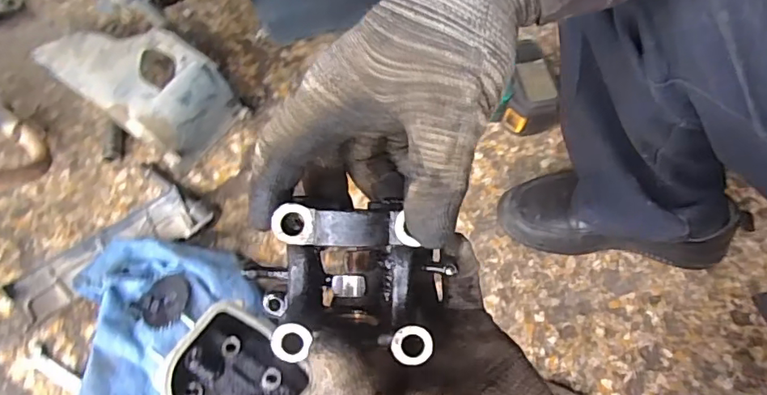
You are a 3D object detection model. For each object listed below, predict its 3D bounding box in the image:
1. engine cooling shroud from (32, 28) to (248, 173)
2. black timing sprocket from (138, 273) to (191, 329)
[{"bbox_3d":[-0.312,-0.146,0.681,0.233,0.098,0.120,33,67,14],"label":"engine cooling shroud"},{"bbox_3d":[-0.240,0.113,0.587,0.060,0.011,0.060,28,76,33],"label":"black timing sprocket"}]

